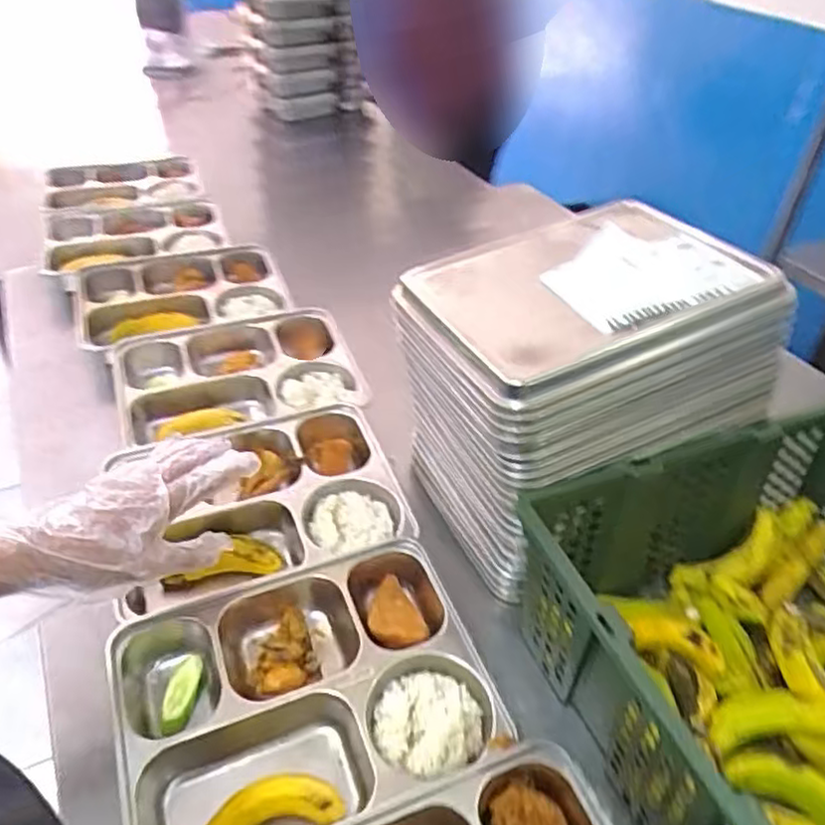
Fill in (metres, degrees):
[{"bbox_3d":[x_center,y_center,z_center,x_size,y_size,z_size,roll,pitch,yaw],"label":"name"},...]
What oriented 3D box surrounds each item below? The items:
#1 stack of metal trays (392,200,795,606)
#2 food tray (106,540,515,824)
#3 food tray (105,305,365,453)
[{"bbox_3d":[0.147,-0.016,0.673,0.285,0.274,0.228,-11,41,-18],"label":"stack of metal trays"},{"bbox_3d":[-0.089,0.229,0.563,0.273,0.056,0.207,-13,42,-21],"label":"food tray"},{"bbox_3d":[-0.214,-0.043,0.858,0.278,0.044,0.219,-12,41,-20],"label":"food tray"}]

